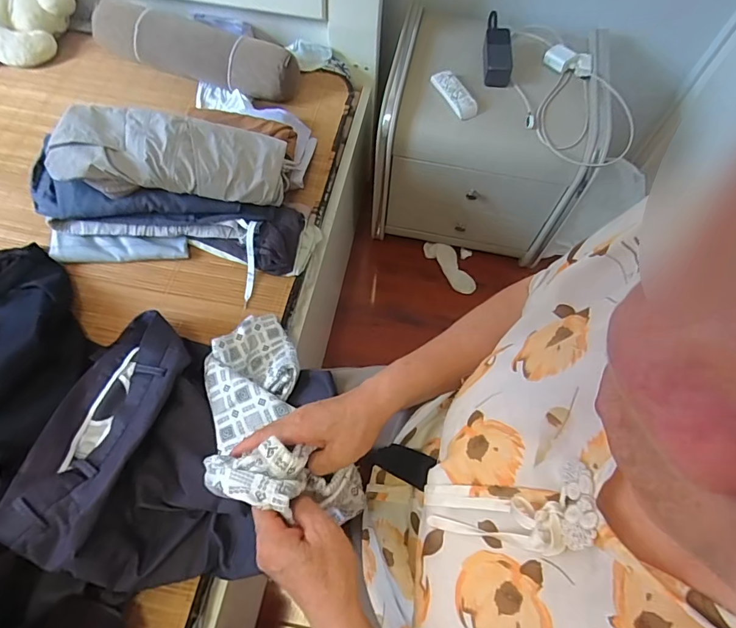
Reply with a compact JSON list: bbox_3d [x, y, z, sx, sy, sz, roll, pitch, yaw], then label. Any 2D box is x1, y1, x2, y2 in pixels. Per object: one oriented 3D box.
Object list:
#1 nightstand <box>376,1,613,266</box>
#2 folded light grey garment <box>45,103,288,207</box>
[{"bbox_3d":[0.299,-0.458,1.183,0.487,0.429,0.463,11,64,4],"label":"nightstand"},{"bbox_3d":[-0.330,-0.276,0.776,0.361,0.082,0.148,3,62,-18],"label":"folded light grey garment"}]

